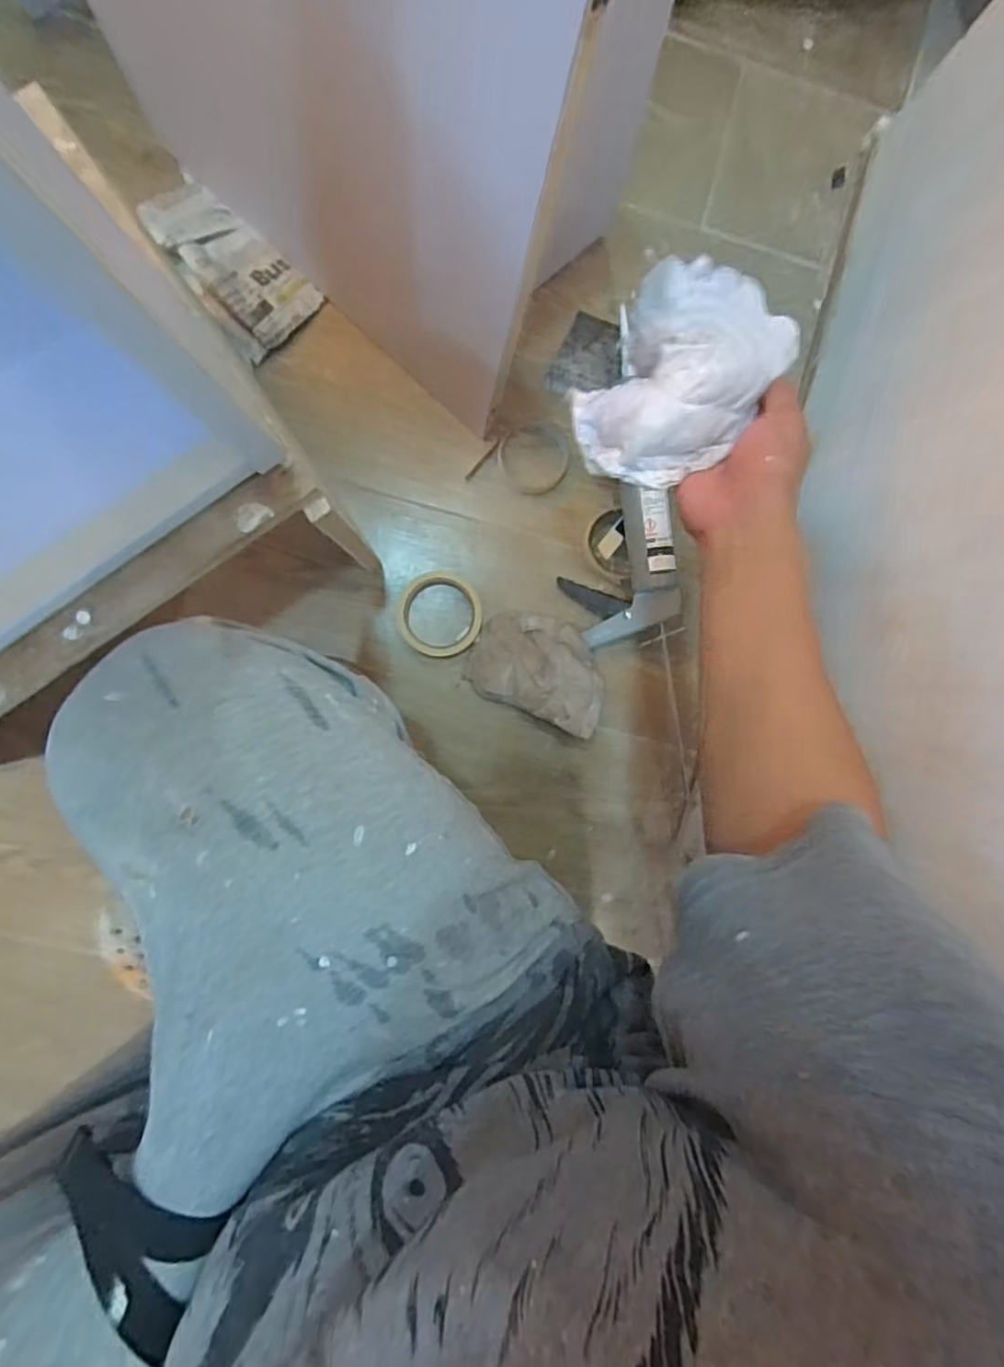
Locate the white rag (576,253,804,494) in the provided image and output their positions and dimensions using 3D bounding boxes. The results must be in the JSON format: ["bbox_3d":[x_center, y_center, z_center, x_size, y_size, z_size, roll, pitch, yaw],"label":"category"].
[{"bbox_3d":[0.128,-0.220,0.455,0.113,0.061,0.151,32,90,-5],"label":"white rag"}]

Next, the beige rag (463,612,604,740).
[{"bbox_3d":[0.050,-0.020,0.742,0.163,0.047,0.111,24,91,-5],"label":"beige rag"}]

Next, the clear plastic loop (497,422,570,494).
[{"bbox_3d":[0.037,-0.265,0.744,0.082,0.006,0.083,4,93,-4],"label":"clear plastic loop"}]

